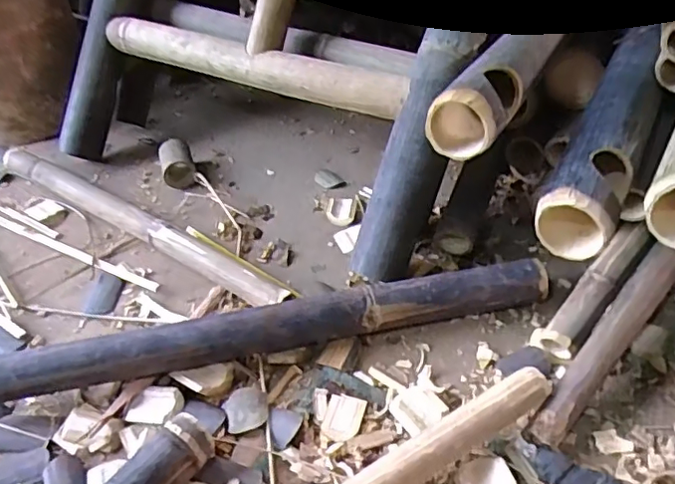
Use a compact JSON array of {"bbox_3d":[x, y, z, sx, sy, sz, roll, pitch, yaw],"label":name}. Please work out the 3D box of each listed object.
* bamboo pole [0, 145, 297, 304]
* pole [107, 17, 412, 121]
[{"bbox_3d":[-0.324,-0.036,0.894,0.646,0.051,0.058,23,51,29],"label":"bamboo pole"},{"bbox_3d":[-0.145,-0.266,0.862,0.556,0.046,0.050,21,50,26],"label":"pole"}]

